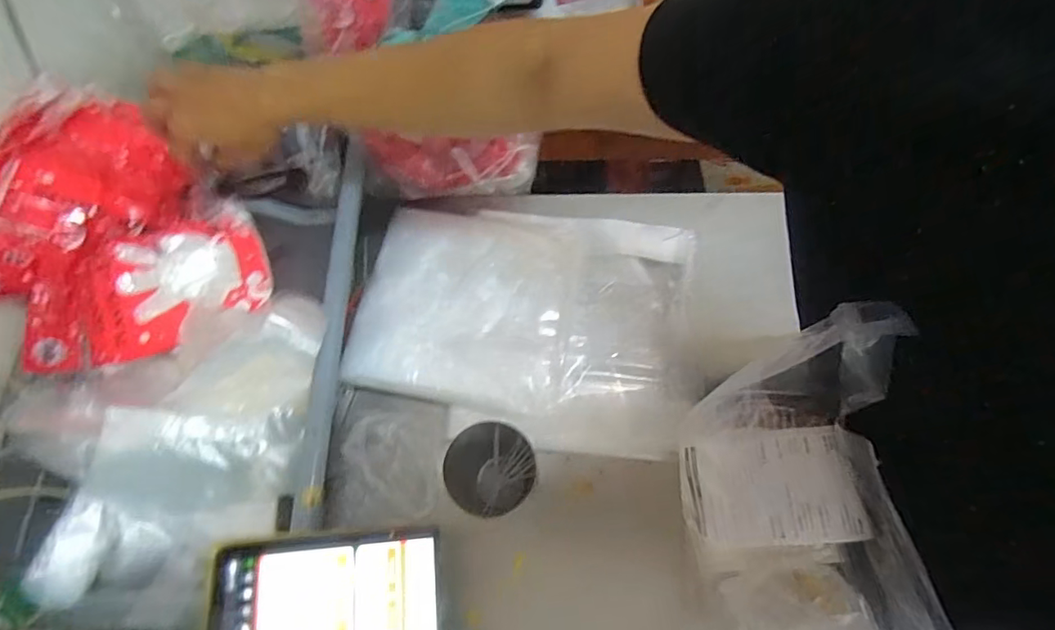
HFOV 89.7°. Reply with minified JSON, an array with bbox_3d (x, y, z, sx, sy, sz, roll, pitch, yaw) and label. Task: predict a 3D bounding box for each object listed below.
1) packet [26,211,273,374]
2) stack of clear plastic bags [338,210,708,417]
[{"bbox_3d":[-0.346,-0.028,0.491,0.197,0.027,0.127,-10,83,-10],"label":"packet"},{"bbox_3d":[0.004,-0.015,0.558,0.337,0.027,0.229,8,67,6],"label":"stack of clear plastic bags"}]

